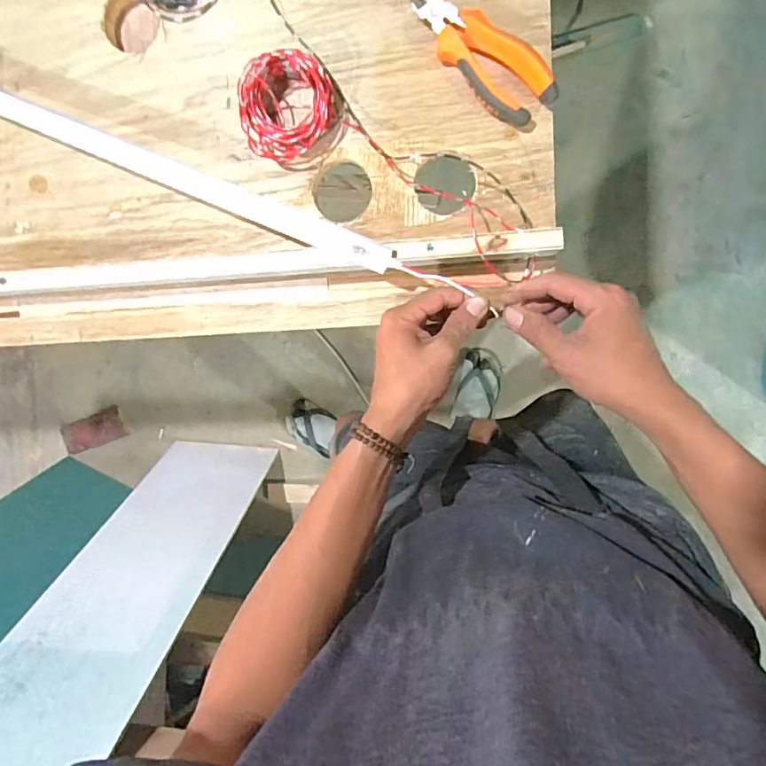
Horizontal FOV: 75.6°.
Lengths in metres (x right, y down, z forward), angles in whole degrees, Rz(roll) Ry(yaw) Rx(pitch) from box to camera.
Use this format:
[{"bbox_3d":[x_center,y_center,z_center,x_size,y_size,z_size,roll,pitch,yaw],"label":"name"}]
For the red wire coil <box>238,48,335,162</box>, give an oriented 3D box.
[{"bbox_3d":[-0.087,-0.250,0.448,0.084,0.035,0.081,1,96,7],"label":"red wire coil"}]

